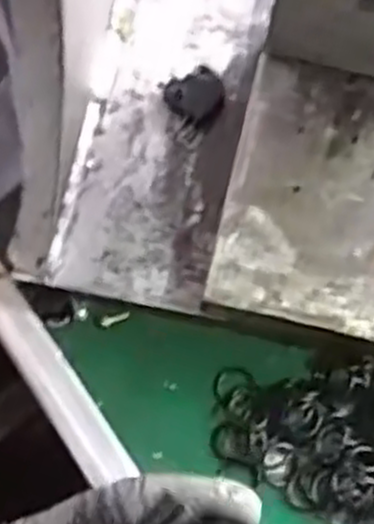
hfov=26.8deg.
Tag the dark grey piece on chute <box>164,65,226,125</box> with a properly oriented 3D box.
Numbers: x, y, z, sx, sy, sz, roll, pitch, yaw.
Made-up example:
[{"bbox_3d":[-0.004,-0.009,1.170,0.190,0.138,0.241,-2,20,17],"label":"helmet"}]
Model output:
[{"bbox_3d":[0.006,-0.080,0.371,0.028,0.009,0.024,-42,75,-17],"label":"dark grey piece on chute"}]

